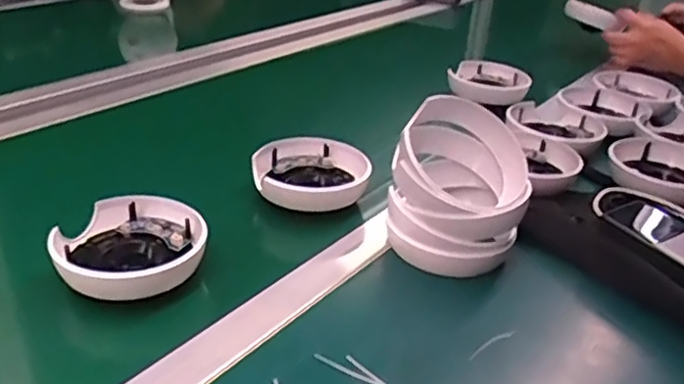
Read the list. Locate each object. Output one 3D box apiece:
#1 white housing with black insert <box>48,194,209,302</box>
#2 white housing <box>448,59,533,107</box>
[{"bbox_3d":[-0.171,0.043,0.528,0.113,0.032,0.099,-7,31,-22],"label":"white housing with black insert"},{"bbox_3d":[0.215,-0.160,0.948,0.109,0.042,0.087,12,29,12],"label":"white housing"}]

